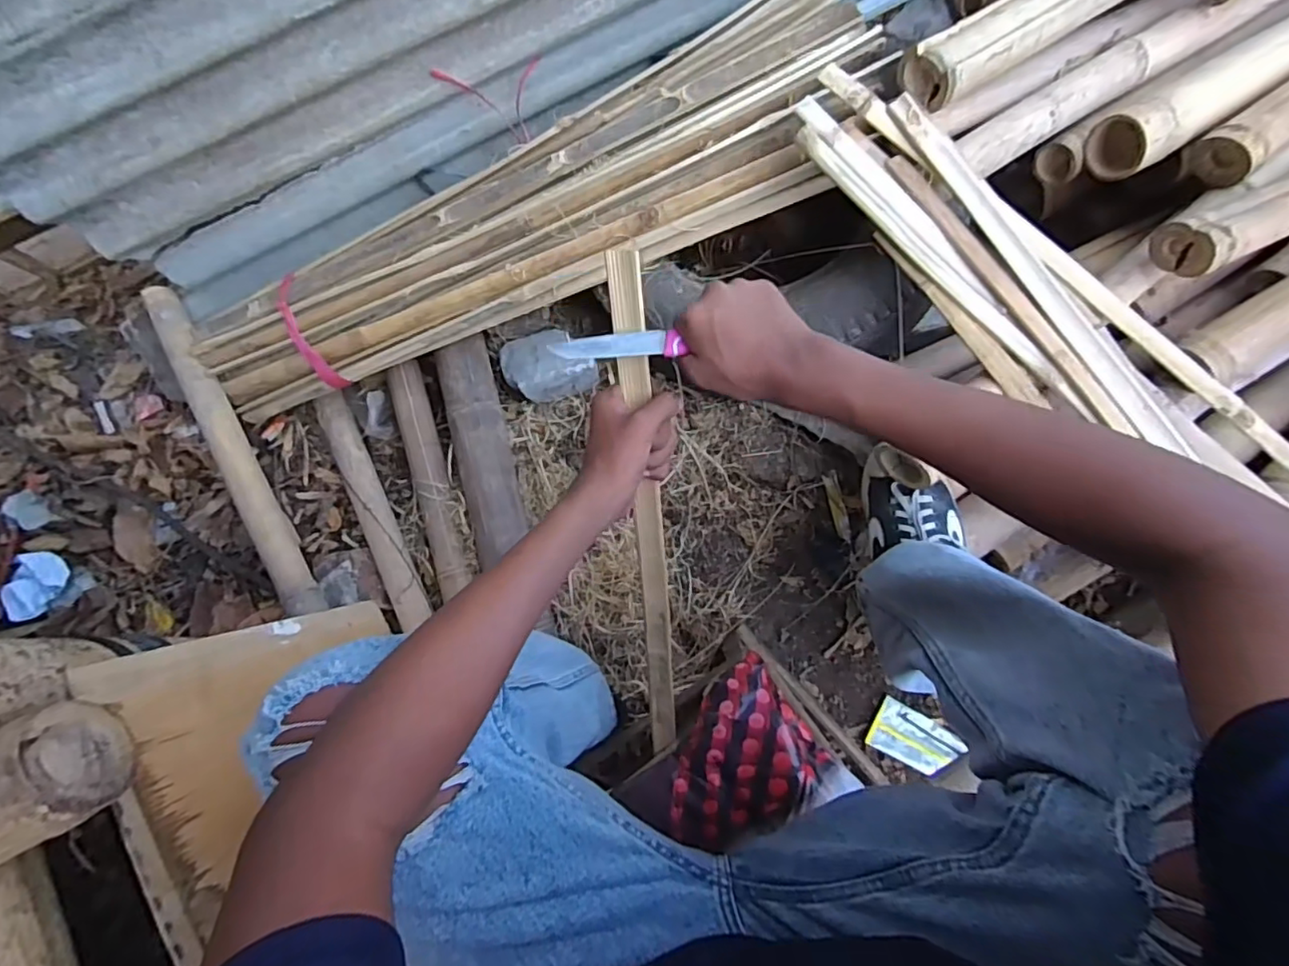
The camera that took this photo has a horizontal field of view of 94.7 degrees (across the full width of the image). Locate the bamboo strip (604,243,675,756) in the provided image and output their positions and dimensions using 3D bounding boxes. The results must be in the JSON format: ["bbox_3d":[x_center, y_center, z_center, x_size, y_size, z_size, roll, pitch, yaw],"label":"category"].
[{"bbox_3d":[0.004,0.051,0.530,0.027,0.013,0.481,-5,113,-1],"label":"bamboo strip"}]

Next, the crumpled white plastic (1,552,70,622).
[{"bbox_3d":[-0.951,0.162,0.925,0.080,0.025,0.103,6,79,1],"label":"crumpled white plastic"}]

